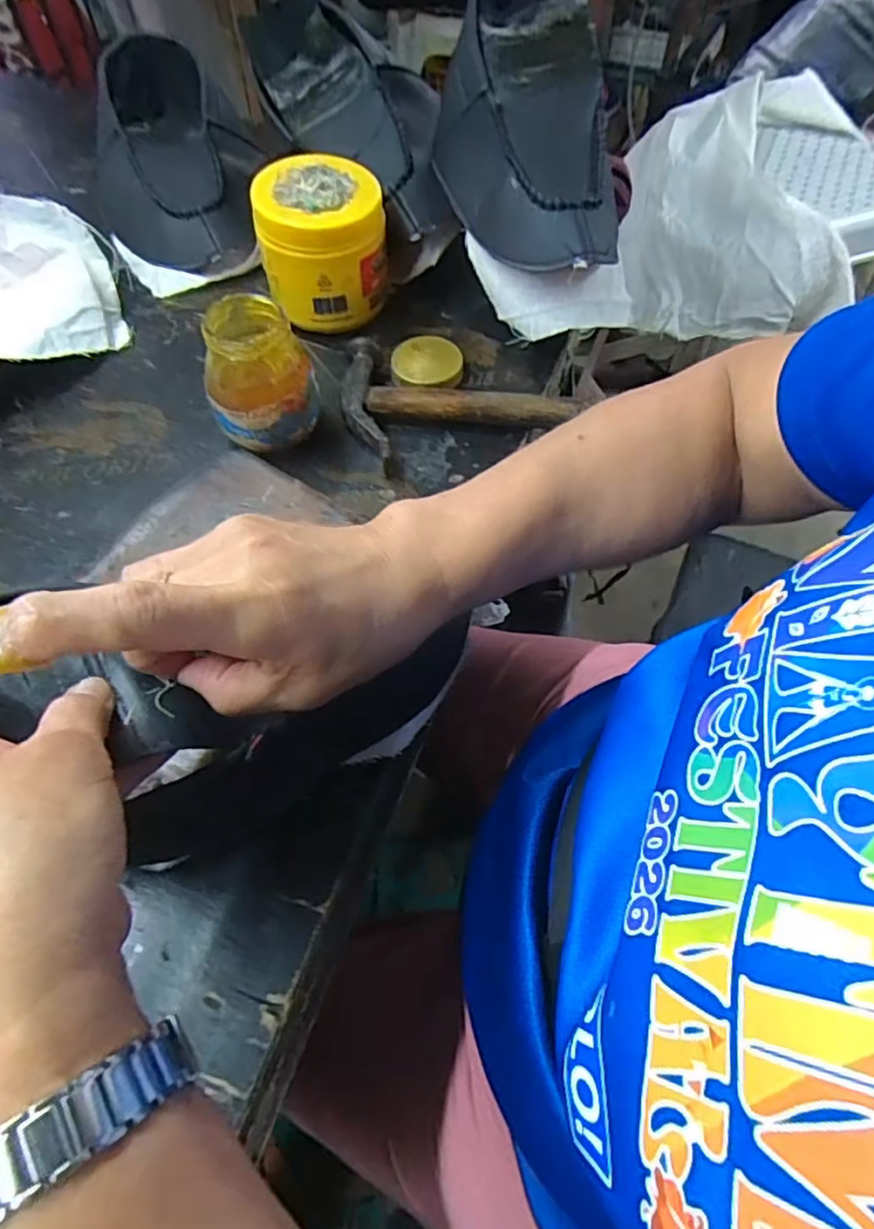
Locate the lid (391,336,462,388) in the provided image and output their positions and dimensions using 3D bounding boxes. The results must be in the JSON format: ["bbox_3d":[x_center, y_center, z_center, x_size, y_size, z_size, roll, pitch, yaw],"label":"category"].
[{"bbox_3d":[-0.008,-0.195,0.497,0.054,0.008,0.058,1,62,-1],"label":"lid"}]

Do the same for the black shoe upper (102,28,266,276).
[{"bbox_3d":[-0.242,-0.430,0.612,0.158,0.083,0.292,-15,61,-9],"label":"black shoe upper"}]

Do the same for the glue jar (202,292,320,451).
[{"bbox_3d":[-0.116,-0.160,0.423,0.064,0.072,0.062,0,60,0],"label":"glue jar"}]

